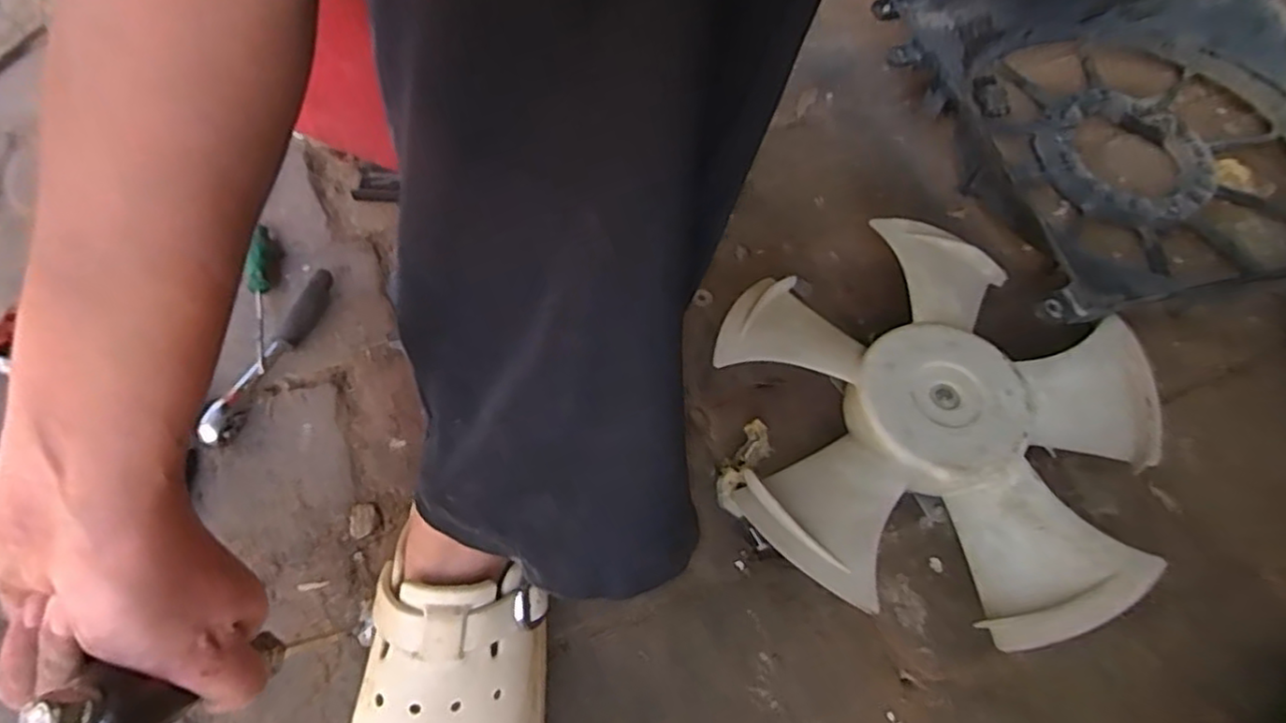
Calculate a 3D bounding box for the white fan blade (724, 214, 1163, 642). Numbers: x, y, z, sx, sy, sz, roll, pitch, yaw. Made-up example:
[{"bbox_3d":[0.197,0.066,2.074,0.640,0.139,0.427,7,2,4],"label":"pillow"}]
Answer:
[{"bbox_3d":[0.201,0.041,0.479,0.281,0.065,0.287,1,61,-2],"label":"white fan blade"}]

